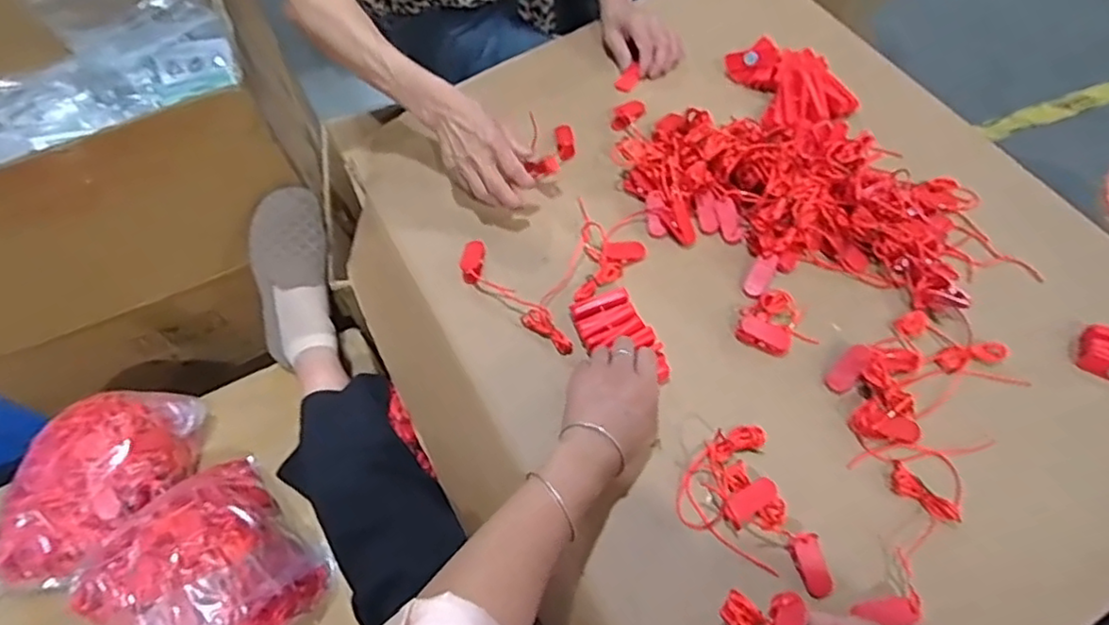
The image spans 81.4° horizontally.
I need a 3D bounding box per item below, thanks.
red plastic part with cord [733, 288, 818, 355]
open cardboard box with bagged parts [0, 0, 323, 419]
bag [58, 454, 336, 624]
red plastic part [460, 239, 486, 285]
[{"bbox_3d":[0.212,0.013,0.626,0.066,0.021,0.061,-30,63,-12],"label":"red plastic part with cord"},{"bbox_3d":[-0.646,-0.242,0.937,0.531,0.400,0.611,-20,62,-7],"label":"open cardboard box with bagged parts"},{"bbox_3d":[-0.358,0.262,0.656,0.201,0.121,0.184,33,68,20],"label":"bag"},{"bbox_3d":[-0.087,-0.055,0.676,0.024,0.010,0.053,2,61,5],"label":"red plastic part"}]

